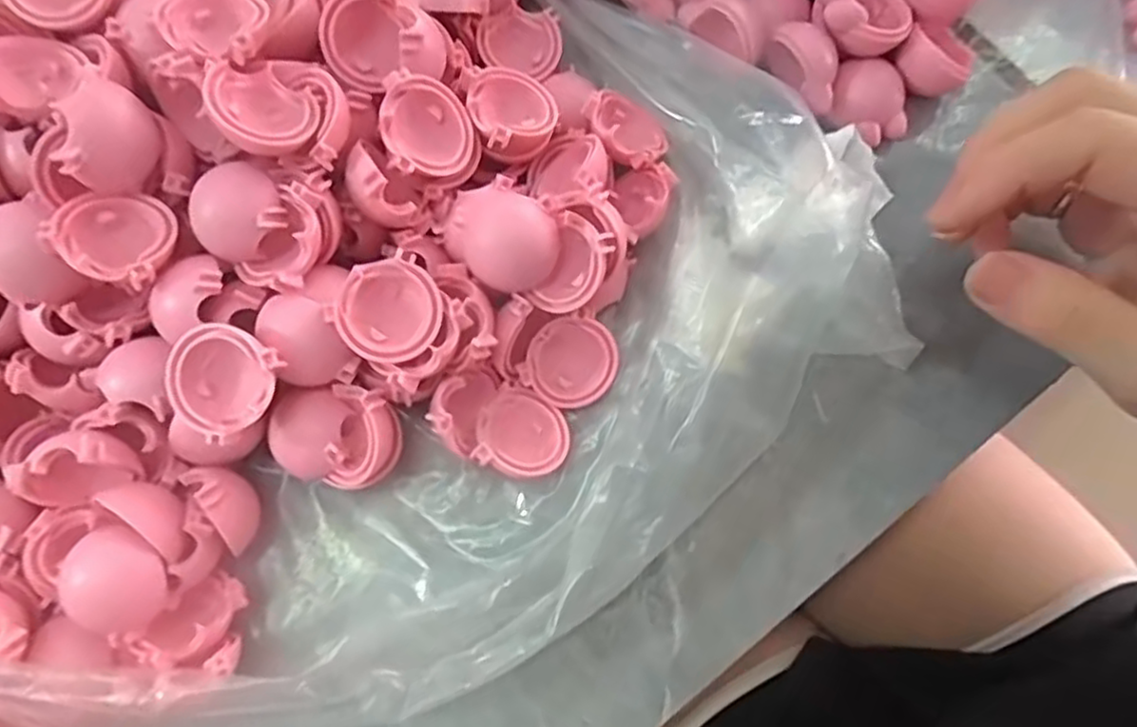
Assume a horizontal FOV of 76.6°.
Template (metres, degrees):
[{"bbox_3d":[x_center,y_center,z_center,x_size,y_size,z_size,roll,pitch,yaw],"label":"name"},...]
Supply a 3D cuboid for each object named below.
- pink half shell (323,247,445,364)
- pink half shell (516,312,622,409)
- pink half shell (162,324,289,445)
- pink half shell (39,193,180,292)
[{"bbox_3d":[-0.052,-0.015,0.208,0.029,0.013,0.029,0,91,-6],"label":"pink half shell"},{"bbox_3d":[0.001,-0.001,0.233,0.030,0.015,0.028,-33,108,7],"label":"pink half shell"},{"bbox_3d":[-0.095,0.004,0.202,0.030,0.015,0.030,1,98,4],"label":"pink half shell"},{"bbox_3d":[-0.126,-0.035,0.204,0.030,0.015,0.029,15,53,-1],"label":"pink half shell"}]

